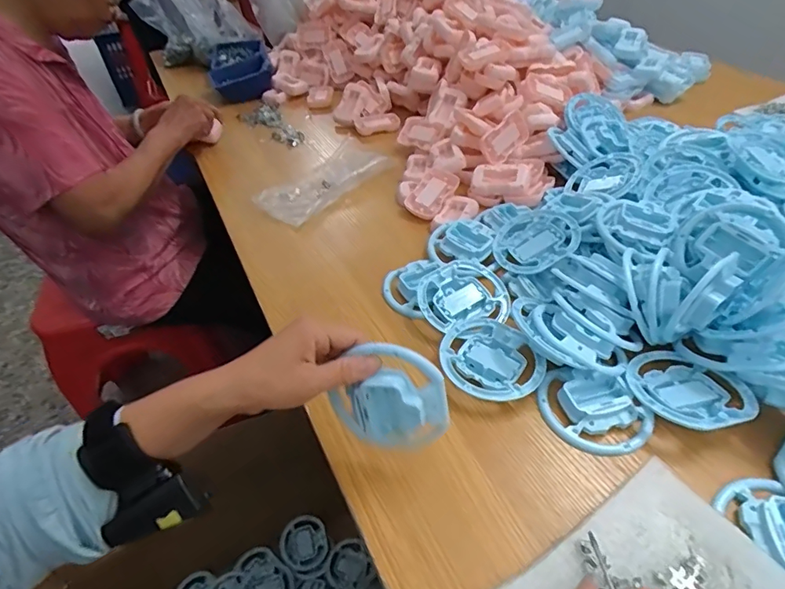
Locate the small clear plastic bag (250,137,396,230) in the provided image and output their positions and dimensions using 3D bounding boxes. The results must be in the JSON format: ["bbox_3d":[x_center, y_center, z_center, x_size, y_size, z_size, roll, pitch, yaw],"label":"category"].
[{"bbox_3d":[-0.112,-0.194,0.787,0.122,0.023,0.233,32,54,31],"label":"small clear plastic bag"}]

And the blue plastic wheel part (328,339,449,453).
[{"bbox_3d":[0.001,0.087,0.370,0.090,0.093,0.026,28,24,-3],"label":"blue plastic wheel part"}]

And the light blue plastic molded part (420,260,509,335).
[{"bbox_3d":[0.084,-0.001,0.546,0.100,0.021,0.093,-7,44,-3],"label":"light blue plastic molded part"}]

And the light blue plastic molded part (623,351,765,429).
[{"bbox_3d":[0.280,0.092,0.448,0.092,0.021,0.102,-28,49,-23],"label":"light blue plastic molded part"}]

